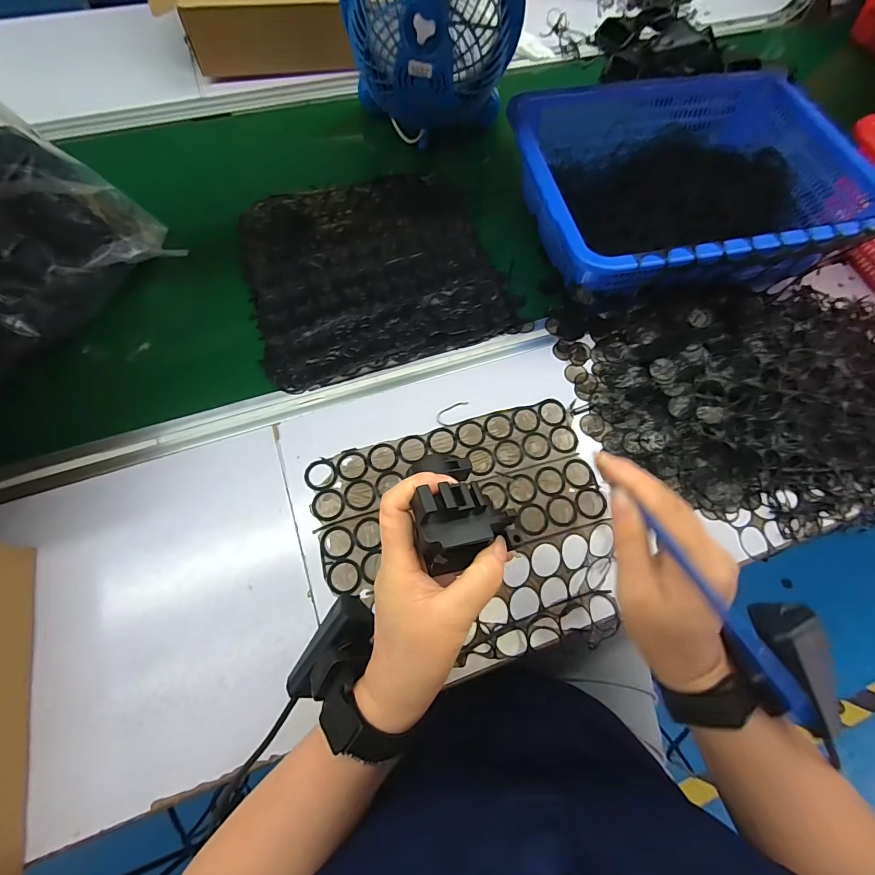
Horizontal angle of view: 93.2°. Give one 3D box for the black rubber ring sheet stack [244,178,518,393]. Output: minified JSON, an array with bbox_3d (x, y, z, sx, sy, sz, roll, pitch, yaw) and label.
[{"bbox_3d":[-0.087,-0.221,0.532,0.299,0.014,0.292,-18,70,-9],"label":"black rubber ring sheet stack"}]

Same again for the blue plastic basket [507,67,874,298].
[{"bbox_3d":[0.290,-0.311,0.528,0.369,0.121,0.320,-11,69,-7],"label":"blue plastic basket"}]

